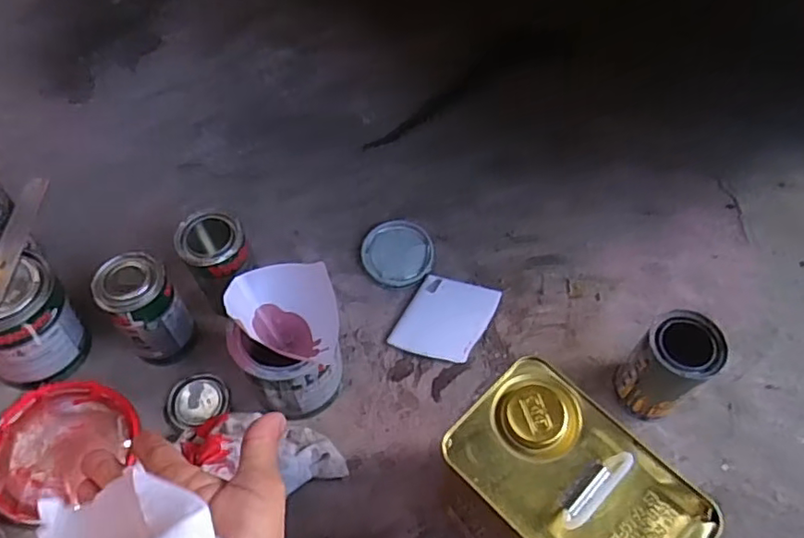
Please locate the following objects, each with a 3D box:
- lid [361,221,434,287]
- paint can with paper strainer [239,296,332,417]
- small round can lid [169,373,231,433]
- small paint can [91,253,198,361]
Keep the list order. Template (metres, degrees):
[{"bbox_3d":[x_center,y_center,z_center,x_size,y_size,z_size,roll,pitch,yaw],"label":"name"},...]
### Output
[{"bbox_3d":[-0.005,-0.020,0.775,0.089,0.012,0.091,0,62,1],"label":"lid"},{"bbox_3d":[-0.117,0.077,0.632,0.105,0.172,0.115,0,62,1],"label":"paint can with paper strainer"},{"bbox_3d":[-0.232,0.148,0.681,0.067,0.011,0.062,0,62,1],"label":"small round can lid"},{"bbox_3d":[-0.280,0.046,0.663,0.076,0.133,0.071,0,62,1],"label":"small paint can"}]

